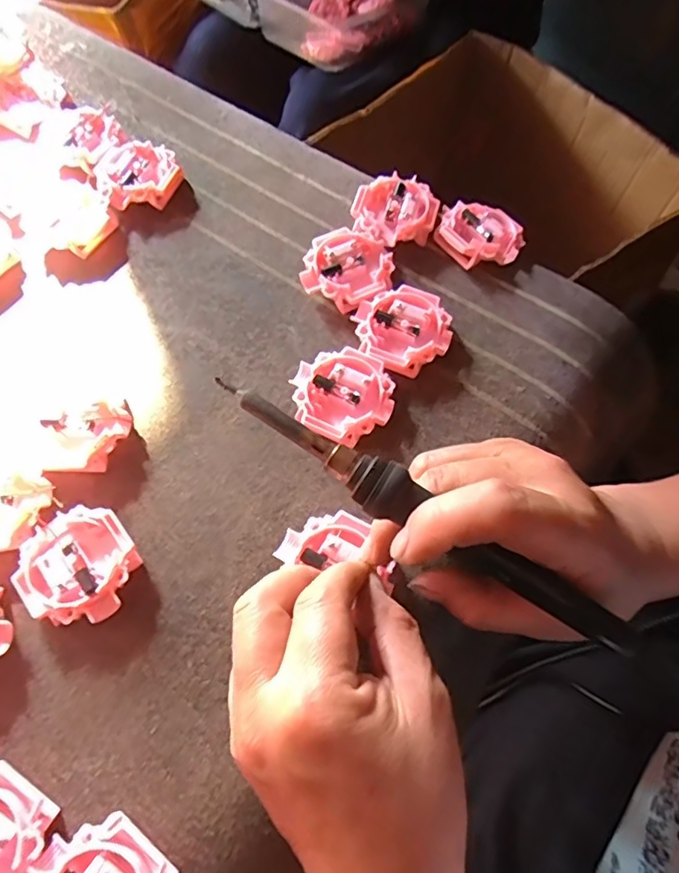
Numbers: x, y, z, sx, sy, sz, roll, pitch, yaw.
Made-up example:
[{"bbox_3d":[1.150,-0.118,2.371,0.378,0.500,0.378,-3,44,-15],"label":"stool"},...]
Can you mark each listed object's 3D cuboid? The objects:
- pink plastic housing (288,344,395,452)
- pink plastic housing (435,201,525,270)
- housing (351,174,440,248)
[{"bbox_3d":[0.001,-0.022,0.303,0.054,0.015,0.051,32,71,13],"label":"pink plastic housing"},{"bbox_3d":[0.088,-0.128,0.348,0.052,0.014,0.047,18,68,8],"label":"pink plastic housing"},{"bbox_3d":[0.035,-0.142,0.356,0.051,0.016,0.048,0,67,1],"label":"housing"}]

